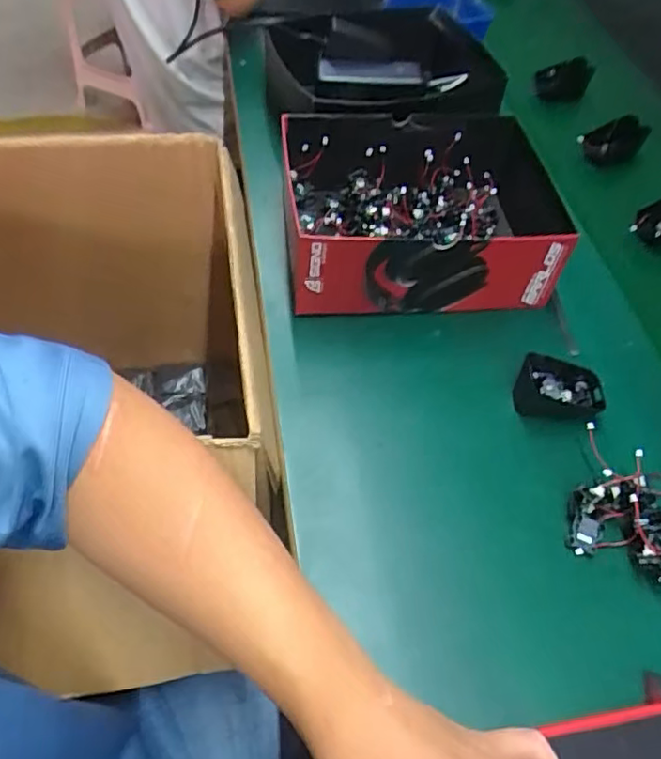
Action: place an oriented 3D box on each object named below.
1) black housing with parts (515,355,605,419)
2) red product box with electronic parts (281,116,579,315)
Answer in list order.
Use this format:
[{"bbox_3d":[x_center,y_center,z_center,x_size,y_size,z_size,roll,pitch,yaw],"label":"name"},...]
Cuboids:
[{"bbox_3d":[0.187,0.011,0.512,0.069,0.036,0.046,17,55,9],"label":"black housing with parts"},{"bbox_3d":[0.093,-0.157,0.597,0.255,0.095,0.184,-1,54,-4],"label":"red product box with electronic parts"}]

